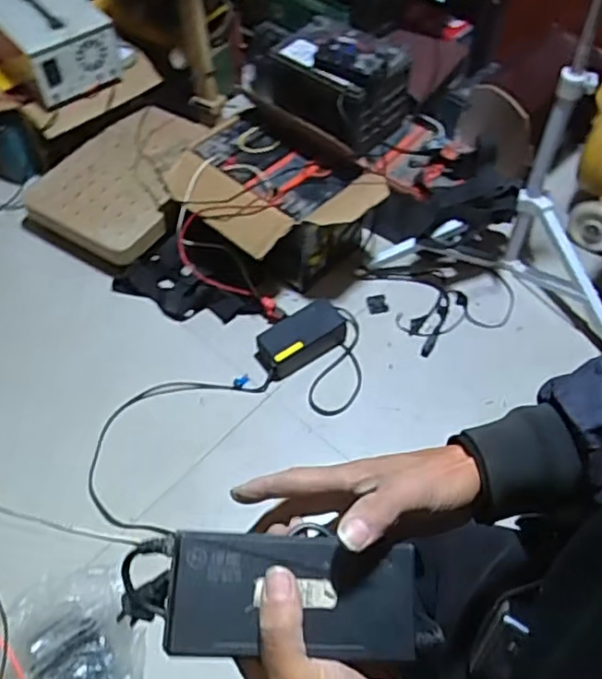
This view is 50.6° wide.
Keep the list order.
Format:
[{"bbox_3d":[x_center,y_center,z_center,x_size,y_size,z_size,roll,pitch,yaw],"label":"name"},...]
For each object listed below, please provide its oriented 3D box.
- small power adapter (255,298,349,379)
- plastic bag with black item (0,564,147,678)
[{"bbox_3d":[0.005,-0.005,1.213,0.187,0.053,0.090,-33,60,-20],"label":"small power adapter"},{"bbox_3d":[-0.306,0.460,0.879,0.176,0.116,0.253,0,55,1],"label":"plastic bag with black item"}]

